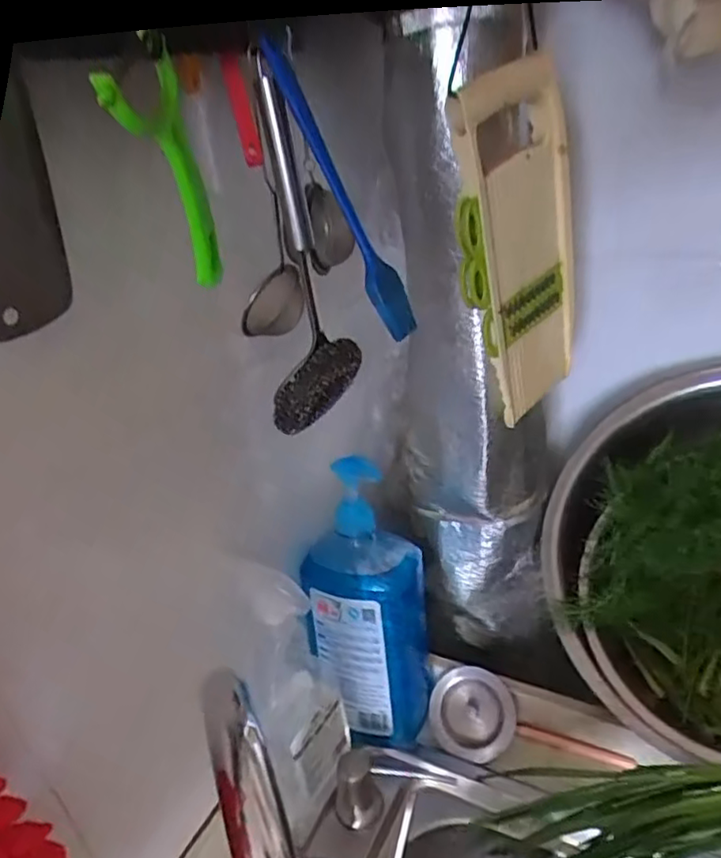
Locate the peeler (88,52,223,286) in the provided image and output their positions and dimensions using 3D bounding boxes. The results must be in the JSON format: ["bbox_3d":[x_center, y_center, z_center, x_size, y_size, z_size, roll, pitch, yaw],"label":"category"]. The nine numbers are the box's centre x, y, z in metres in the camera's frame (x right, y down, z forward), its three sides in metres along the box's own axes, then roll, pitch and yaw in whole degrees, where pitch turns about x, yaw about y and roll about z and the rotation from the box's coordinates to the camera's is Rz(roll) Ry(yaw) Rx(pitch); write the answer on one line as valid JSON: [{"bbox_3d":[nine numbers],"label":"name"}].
[{"bbox_3d":[-0.098,-0.133,0.341,0.020,0.129,0.046,-3,52,7],"label":"peeler"}]

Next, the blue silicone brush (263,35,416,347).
[{"bbox_3d":[-0.013,-0.151,0.414,0.015,0.199,0.023,-17,18,38],"label":"blue silicone brush"}]

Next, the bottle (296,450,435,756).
[{"bbox_3d":[0.006,0.163,0.592,0.109,0.269,0.093,-6,28,3],"label":"bottle"}]

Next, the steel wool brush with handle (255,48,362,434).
[{"bbox_3d":[-0.043,-0.116,0.439,0.065,0.237,0.047,-6,28,2],"label":"steel wool brush with handle"}]

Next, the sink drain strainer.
[{"bbox_3d":[0.111,0.279,0.624,0.081,0.081,0.010,21,-9,13],"label":"sink drain strainer"}]

